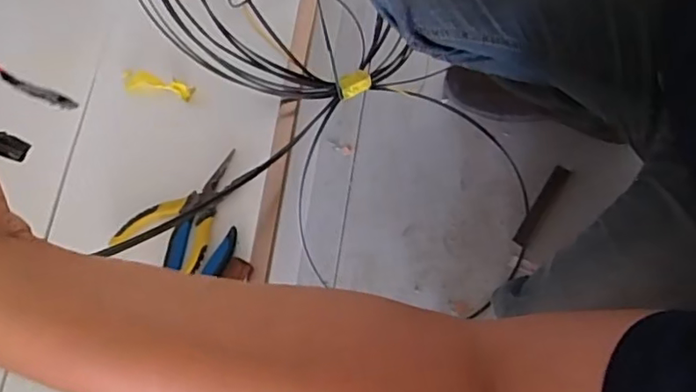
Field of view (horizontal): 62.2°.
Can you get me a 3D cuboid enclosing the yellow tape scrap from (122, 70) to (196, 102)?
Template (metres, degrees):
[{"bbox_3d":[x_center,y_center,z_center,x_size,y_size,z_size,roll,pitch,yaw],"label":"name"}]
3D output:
[{"bbox_3d":[-0.204,-0.121,0.629,0.080,0.017,0.025,7,74,4],"label":"yellow tape scrap"}]

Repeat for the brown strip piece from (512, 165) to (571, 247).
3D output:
[{"bbox_3d":[0.256,0.012,0.763,0.020,0.005,0.119,34,82,6],"label":"brown strip piece"}]

